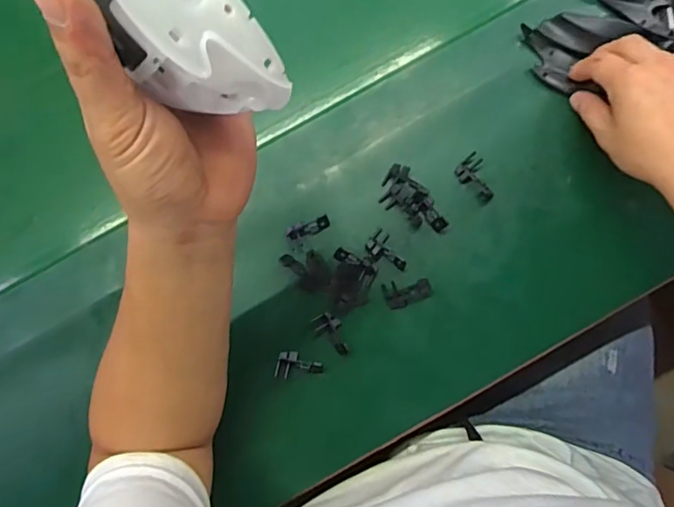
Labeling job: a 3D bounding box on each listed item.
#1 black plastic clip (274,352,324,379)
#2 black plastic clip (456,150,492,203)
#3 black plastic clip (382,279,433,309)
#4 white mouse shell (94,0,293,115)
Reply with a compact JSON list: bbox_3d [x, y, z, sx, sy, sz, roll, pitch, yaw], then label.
[{"bbox_3d":[-0.034,0.104,0.499,0.042,0.008,0.024,5,86,3],"label":"black plastic clip"},{"bbox_3d":[0.134,-0.071,0.517,0.025,0.011,0.045,-37,84,-3],"label":"black plastic clip"},{"bbox_3d":[0.067,0.036,0.508,0.044,0.009,0.024,-15,83,0],"label":"black plastic clip"},{"bbox_3d":[-0.069,-0.096,0.222,0.053,0.039,0.110,-42,119,12],"label":"white mouse shell"}]

